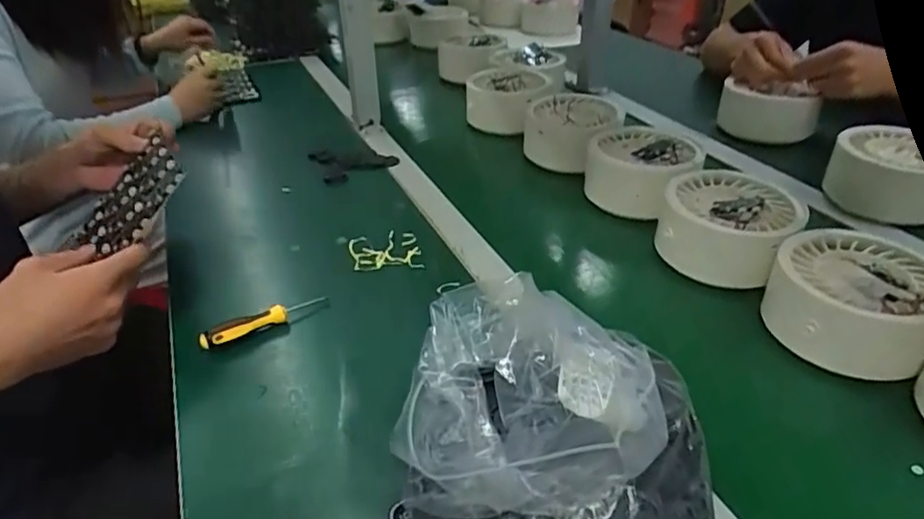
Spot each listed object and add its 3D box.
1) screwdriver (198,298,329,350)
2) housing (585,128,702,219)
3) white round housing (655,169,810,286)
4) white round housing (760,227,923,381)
[{"bbox_3d":[-0.184,0.055,0.564,0.122,0.024,0.015,-23,43,-29],"label":"screwdriver"},{"bbox_3d":[0.213,-0.112,0.737,0.131,0.062,0.156,25,43,28],"label":"housing"},{"bbox_3d":[0.282,-0.037,0.633,0.141,0.065,0.144,11,38,13],"label":"white round housing"},{"bbox_3d":[0.352,0.031,0.540,0.130,0.091,0.130,1,37,0],"label":"white round housing"}]

